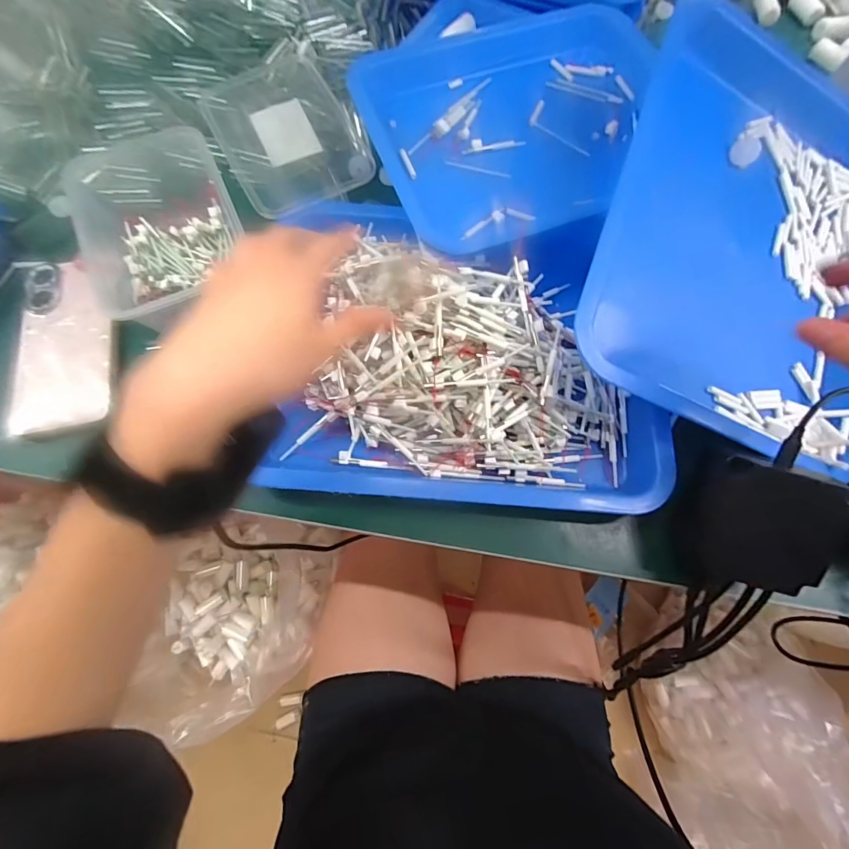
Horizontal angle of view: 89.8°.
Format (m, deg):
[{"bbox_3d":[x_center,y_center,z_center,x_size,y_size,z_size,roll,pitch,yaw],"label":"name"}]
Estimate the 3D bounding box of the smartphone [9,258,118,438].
[{"bbox_3d":[-0.305,-0.072,0.365,0.080,0.009,0.162,-9,71,-3],"label":"smartphone"}]

